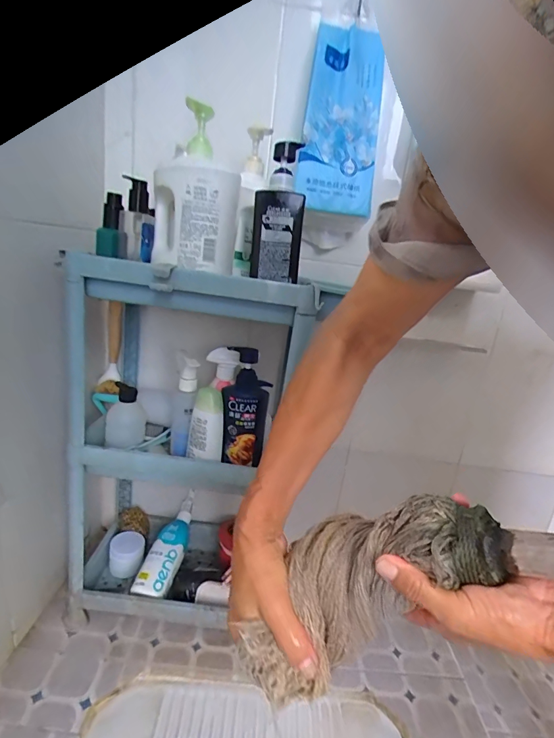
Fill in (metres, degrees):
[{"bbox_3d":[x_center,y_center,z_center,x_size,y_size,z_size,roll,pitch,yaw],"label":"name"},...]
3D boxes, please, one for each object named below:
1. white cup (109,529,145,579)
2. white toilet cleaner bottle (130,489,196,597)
[{"bbox_3d":[-0.321,0.395,0.840,0.069,0.066,0.066,7,17,-2],"label":"white cup"},{"bbox_3d":[-0.224,0.378,0.810,0.072,0.055,0.193,9,31,6],"label":"white toilet cleaner bottle"}]

